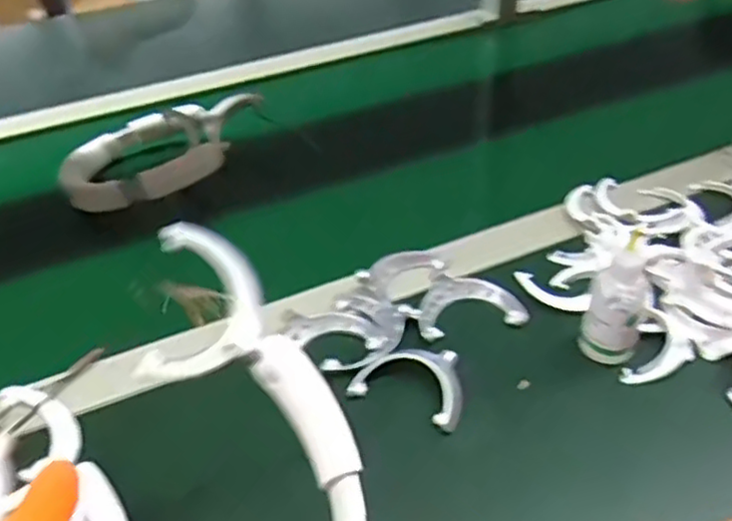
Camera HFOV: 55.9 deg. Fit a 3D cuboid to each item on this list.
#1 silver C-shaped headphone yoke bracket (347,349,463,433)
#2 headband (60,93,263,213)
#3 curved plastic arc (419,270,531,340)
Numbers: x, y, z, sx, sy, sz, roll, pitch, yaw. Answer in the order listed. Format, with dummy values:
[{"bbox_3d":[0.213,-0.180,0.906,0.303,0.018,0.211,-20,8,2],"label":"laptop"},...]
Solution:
[{"bbox_3d":[0.033,0.076,0.456,0.072,0.015,0.053,15,43,23],"label":"silver C-shaped headphone yoke bracket"},{"bbox_3d":[-0.195,-0.110,0.671,0.194,0.044,0.139,-14,40,-11],"label":"headband"},{"bbox_3d":[0.077,0.030,0.515,0.077,0.010,0.060,-5,39,0],"label":"curved plastic arc"}]

